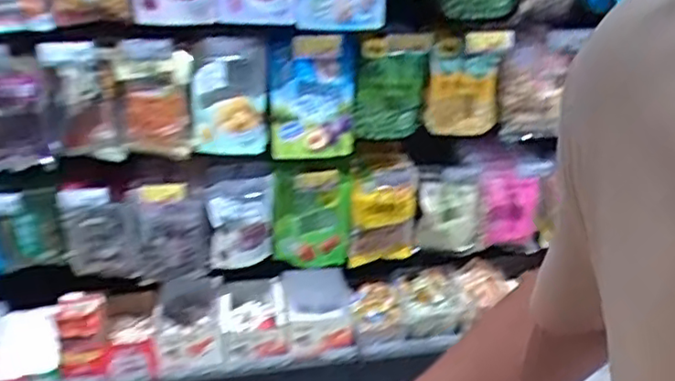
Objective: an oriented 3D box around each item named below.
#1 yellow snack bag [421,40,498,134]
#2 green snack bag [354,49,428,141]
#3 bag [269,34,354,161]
[{"bbox_3d":[0.309,-0.252,1.541,0.211,0.230,0.061,-11,31,-22],"label":"yellow snack bag"},{"bbox_3d":[0.132,-0.225,1.493,0.198,0.218,0.072,-6,24,-23],"label":"green snack bag"},{"bbox_3d":[-0.057,-0.210,1.400,0.199,0.291,0.060,-11,31,-21],"label":"bag"}]

